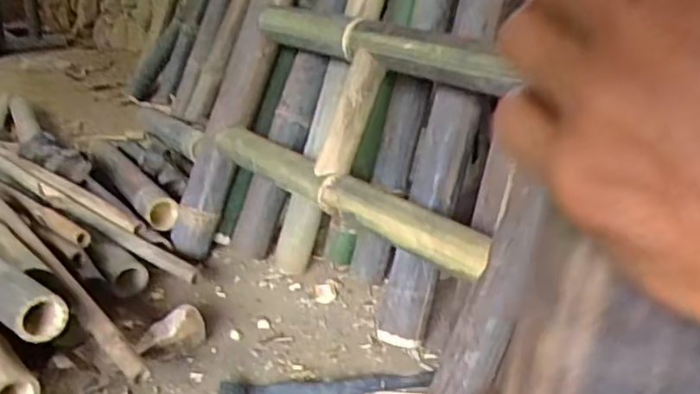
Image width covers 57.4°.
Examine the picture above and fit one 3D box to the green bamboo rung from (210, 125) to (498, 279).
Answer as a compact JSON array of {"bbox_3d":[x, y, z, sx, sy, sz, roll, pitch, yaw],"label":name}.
[{"bbox_3d":[-0.022,-0.012,0.915,0.056,0.054,0.552,-16,27,-40],"label":"green bamboo rung"}]

